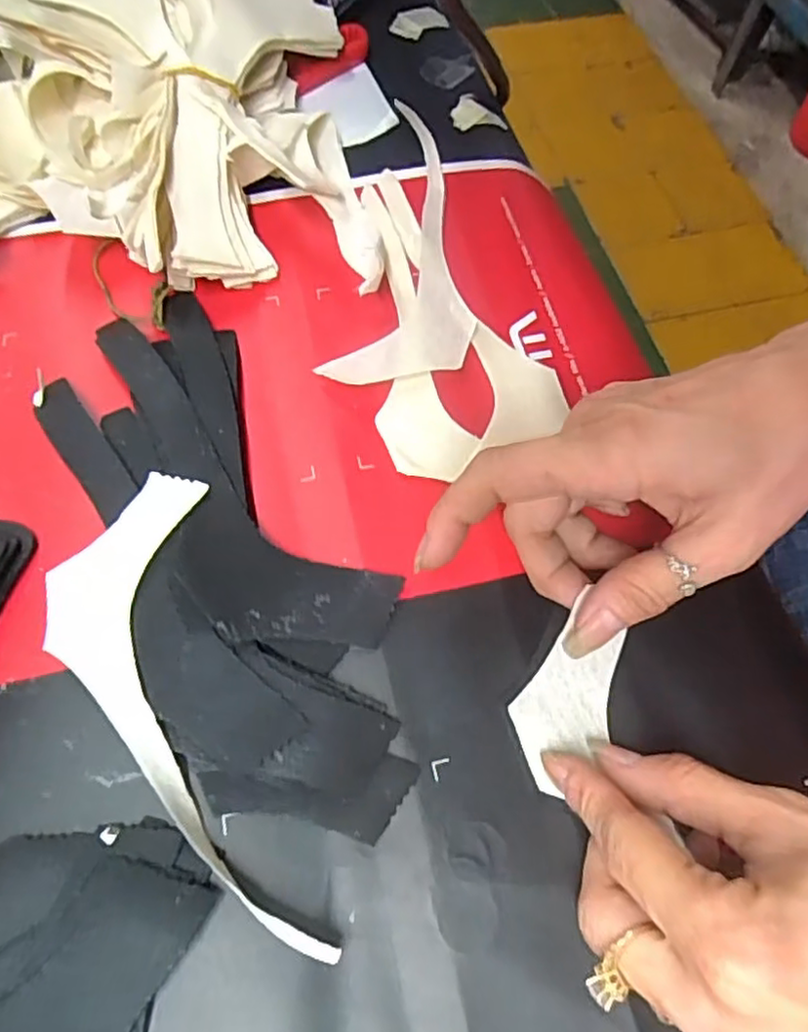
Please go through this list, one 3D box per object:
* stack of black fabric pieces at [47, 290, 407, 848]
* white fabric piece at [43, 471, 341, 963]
[{"bbox_3d":[-0.070,0.007,0.252,0.085,0.015,0.226,-26,69,-14],"label":"stack of black fabric pieces"},{"bbox_3d":[-0.078,0.066,0.223,0.060,0.015,0.169,-20,67,-12],"label":"white fabric piece"}]

